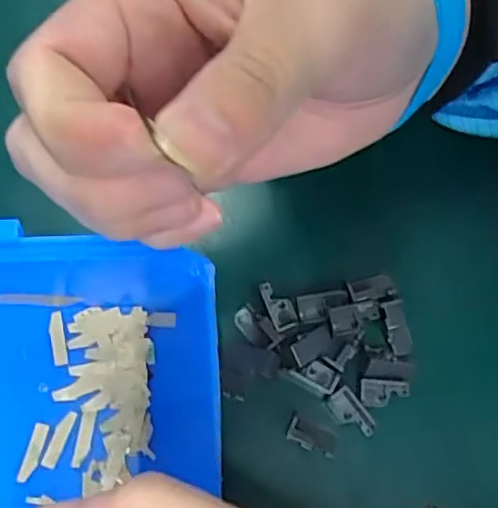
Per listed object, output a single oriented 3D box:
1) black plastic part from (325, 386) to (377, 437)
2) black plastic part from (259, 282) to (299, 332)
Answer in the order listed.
[{"bbox_3d":[0.040,0.062,0.235,0.010,0.009,0.020,-38,76,-11],"label":"black plastic part"},{"bbox_3d":[0.012,0.020,0.250,0.010,0.004,0.022,-21,74,-6],"label":"black plastic part"}]

